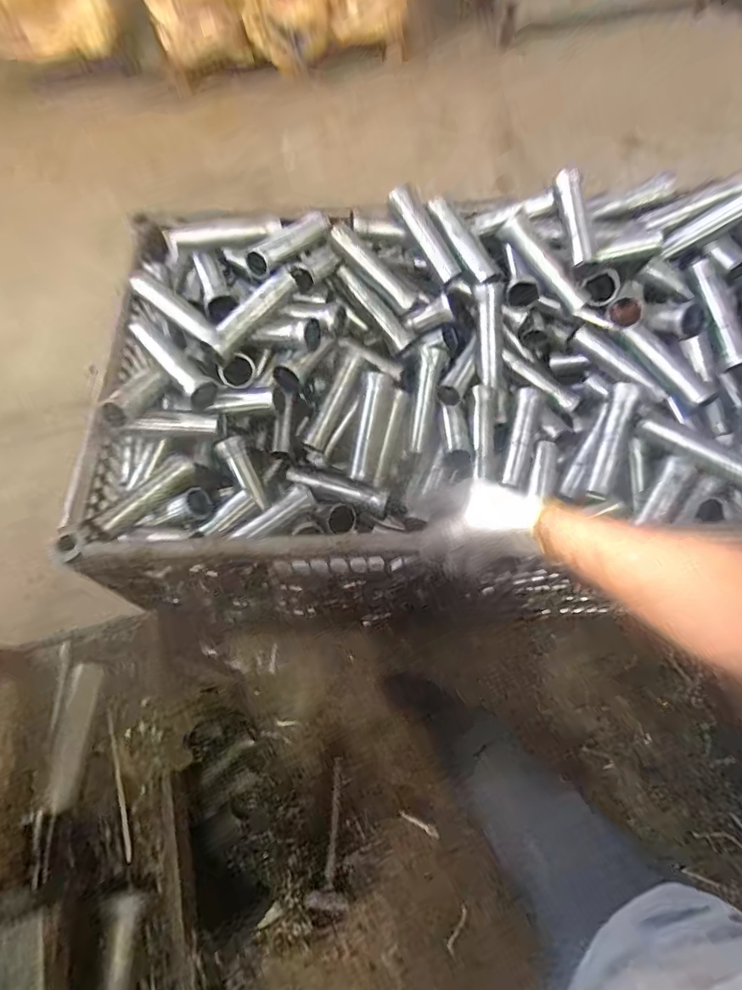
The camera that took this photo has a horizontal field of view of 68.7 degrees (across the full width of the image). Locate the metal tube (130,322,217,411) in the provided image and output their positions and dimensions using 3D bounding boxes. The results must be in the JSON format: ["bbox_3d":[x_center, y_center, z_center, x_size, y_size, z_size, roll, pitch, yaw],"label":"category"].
[{"bbox_3d":[-0.331,-0.226,0.917,0.055,0.042,0.198,-37,69,-14],"label":"metal tube"}]

